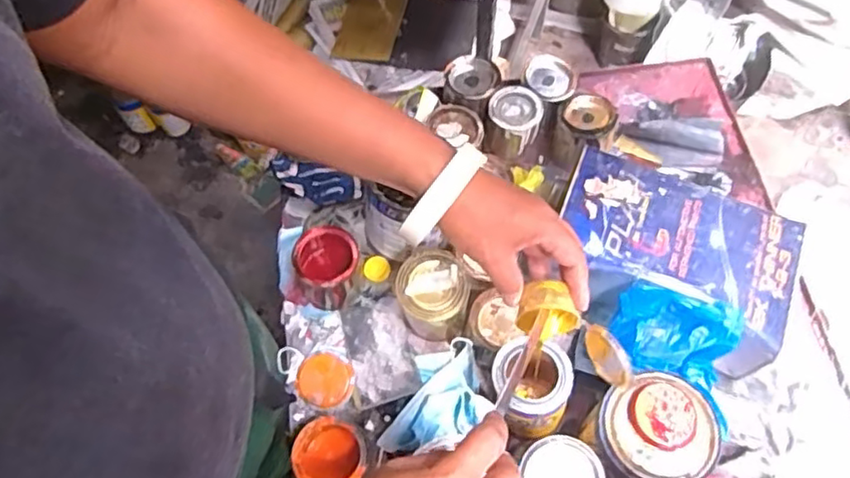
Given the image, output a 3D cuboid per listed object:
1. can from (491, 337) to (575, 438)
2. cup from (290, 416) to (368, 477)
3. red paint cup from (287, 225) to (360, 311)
[{"bbox_3d":[0.103,0.144,0.621,0.069,0.069,0.075,-1,62,3],"label":"can"},{"bbox_3d":[-0.094,0.219,0.645,0.071,0.062,0.072,15,64,11],"label":"cup"},{"bbox_3d":[-0.115,0.033,0.730,0.082,0.075,0.071,11,64,9],"label":"red paint cup"}]

